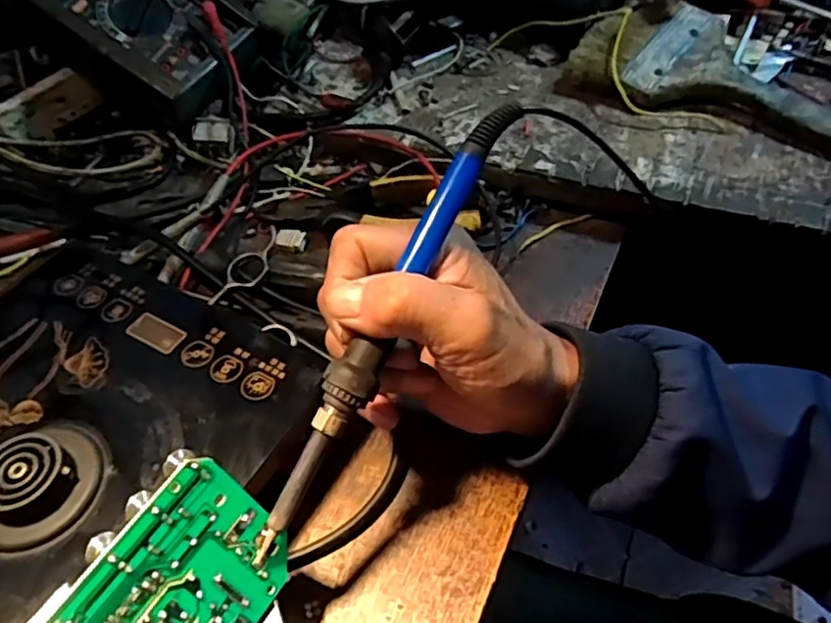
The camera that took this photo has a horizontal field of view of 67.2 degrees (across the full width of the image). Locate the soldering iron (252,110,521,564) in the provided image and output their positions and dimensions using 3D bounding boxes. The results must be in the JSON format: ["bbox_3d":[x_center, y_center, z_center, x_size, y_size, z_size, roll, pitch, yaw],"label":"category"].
[{"bbox_3d":[-0.012,0.005,0.257,0.016,0.016,0.213,25,83,22],"label":"soldering iron"}]

